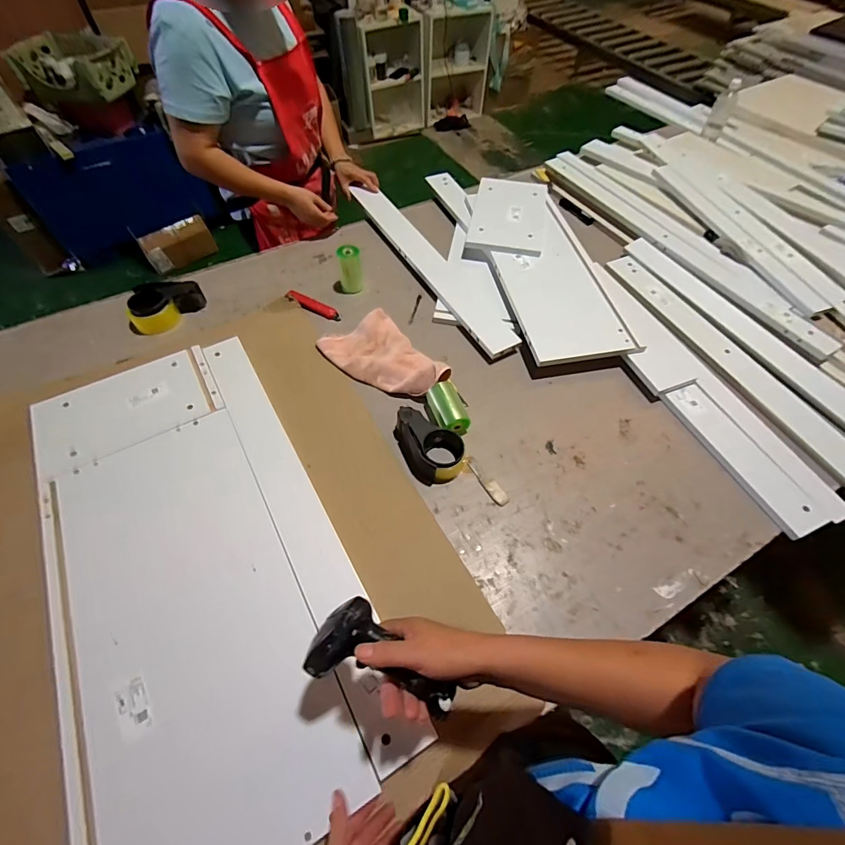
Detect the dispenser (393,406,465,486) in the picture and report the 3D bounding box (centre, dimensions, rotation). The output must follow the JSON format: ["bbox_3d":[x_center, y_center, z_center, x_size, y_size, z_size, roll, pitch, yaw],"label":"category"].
[{"bbox_3d":[0.014,0.034,0.777,0.103,0.053,0.150,-21,61,-14],"label":"dispenser"}]

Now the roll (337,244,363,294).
[{"bbox_3d":[-0.177,-0.373,1.009,0.057,0.108,0.046,-12,59,-8],"label":"roll"}]

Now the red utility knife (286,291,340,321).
[{"bbox_3d":[-0.264,-0.283,0.997,0.138,0.014,0.036,26,66,1],"label":"red utility knife"}]

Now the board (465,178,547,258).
[{"bbox_3d":[0.237,-0.571,1.117,0.195,0.033,0.308,11,59,7],"label":"board"}]

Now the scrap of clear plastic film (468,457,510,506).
[{"bbox_3d":[0.117,0.105,0.749,0.027,0.004,0.109,-28,62,-17],"label":"scrap of clear plastic film"}]

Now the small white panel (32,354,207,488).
[{"bbox_3d":[-0.591,-0.027,0.805,0.295,0.010,0.191,-26,63,-20],"label":"small white panel"}]

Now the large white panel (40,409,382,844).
[{"bbox_3d":[-0.347,0.272,0.591,0.310,0.023,0.636,-24,61,-21],"label":"large white panel"}]

